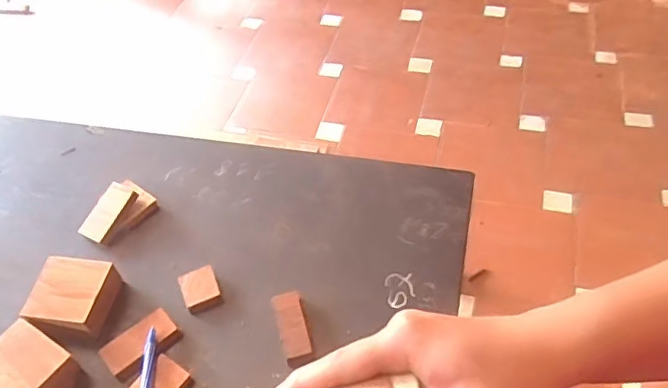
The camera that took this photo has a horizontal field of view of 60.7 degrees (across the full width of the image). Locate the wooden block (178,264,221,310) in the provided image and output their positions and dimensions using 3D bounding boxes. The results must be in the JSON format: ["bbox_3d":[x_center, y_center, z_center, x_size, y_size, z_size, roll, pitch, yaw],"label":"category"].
[{"bbox_3d":[-0.108,0.076,0.459,0.028,0.010,0.032,-22,52,-12],"label":"wooden block"}]

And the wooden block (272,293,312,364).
[{"bbox_3d":[-0.031,0.099,0.432,0.022,0.015,0.058,-13,50,-4],"label":"wooden block"}]

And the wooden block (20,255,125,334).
[{"bbox_3d":[-0.203,0.083,0.451,0.062,0.031,0.056,8,52,12],"label":"wooden block"}]

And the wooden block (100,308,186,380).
[{"bbox_3d":[-0.145,0.113,0.432,0.055,0.011,0.032,-37,56,-22],"label":"wooden block"}]

